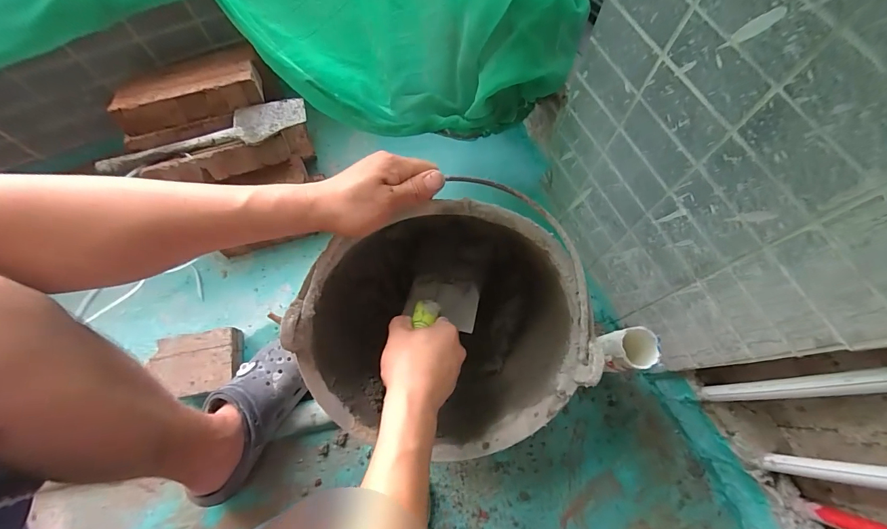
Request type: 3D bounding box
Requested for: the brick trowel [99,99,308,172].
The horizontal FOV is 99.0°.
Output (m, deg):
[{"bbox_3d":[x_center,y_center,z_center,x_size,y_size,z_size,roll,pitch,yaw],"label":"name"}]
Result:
[{"bbox_3d":[-0.391,-0.208,0.617,0.333,0.019,0.056,-16,69,-6],"label":"brick trowel"}]

